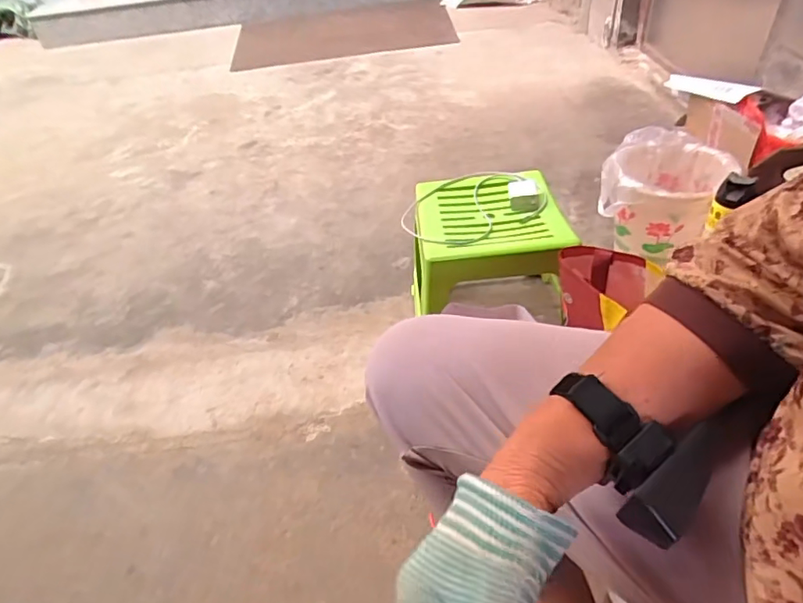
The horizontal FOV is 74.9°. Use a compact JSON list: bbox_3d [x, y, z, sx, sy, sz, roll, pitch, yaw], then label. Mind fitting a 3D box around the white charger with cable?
[{"bbox_3d":[0.125,-0.178,0.953,0.271,0.031,0.189,-24,42,-16],"label":"white charger with cable"}]

